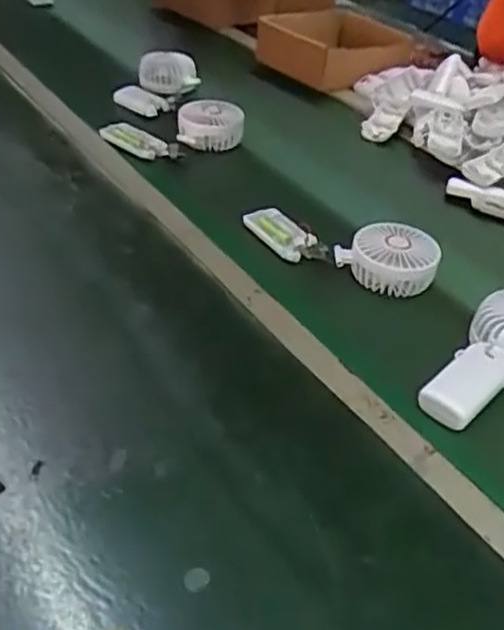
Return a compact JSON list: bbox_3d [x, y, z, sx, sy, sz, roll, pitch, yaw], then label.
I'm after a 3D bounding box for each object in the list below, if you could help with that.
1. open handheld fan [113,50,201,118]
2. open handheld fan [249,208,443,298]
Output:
[{"bbox_3d":[-0.141,-0.350,1.044,0.099,0.048,0.136,13,38,10],"label":"open handheld fan"},{"bbox_3d":[0.095,-0.076,0.757,0.211,0.041,0.078,19,39,17],"label":"open handheld fan"}]

